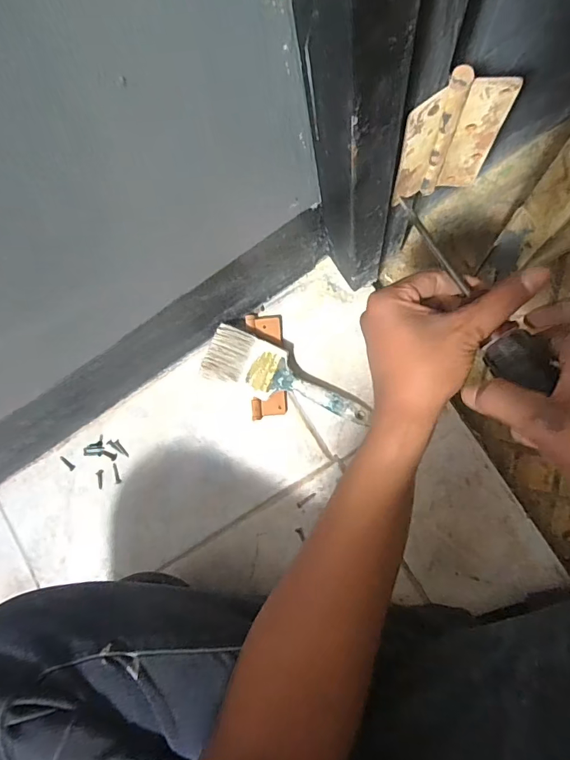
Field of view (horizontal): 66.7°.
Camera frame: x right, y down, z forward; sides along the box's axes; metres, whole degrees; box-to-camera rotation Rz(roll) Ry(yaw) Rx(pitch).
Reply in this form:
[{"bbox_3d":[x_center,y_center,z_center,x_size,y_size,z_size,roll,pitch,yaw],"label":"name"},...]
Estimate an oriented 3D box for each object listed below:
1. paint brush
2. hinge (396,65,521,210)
[{"bbox_3d":[0.005,0.000,0.498,0.193,0.033,0.061,22,88,10],"label":"paint brush"},{"bbox_3d":[0.114,-0.168,0.309,0.066,0.116,0.014,-12,83,7],"label":"hinge"}]

